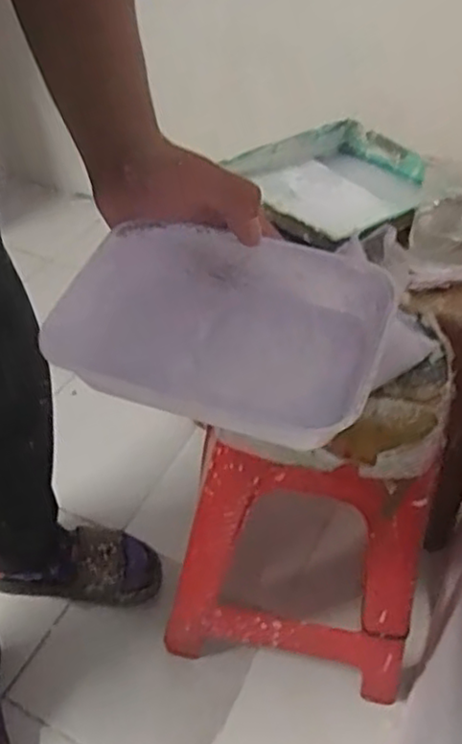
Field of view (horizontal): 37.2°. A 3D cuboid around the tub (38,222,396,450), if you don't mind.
[{"bbox_3d":[-0.005,-0.029,0.385,0.172,0.049,0.115,20,46,11],"label":"tub"}]

